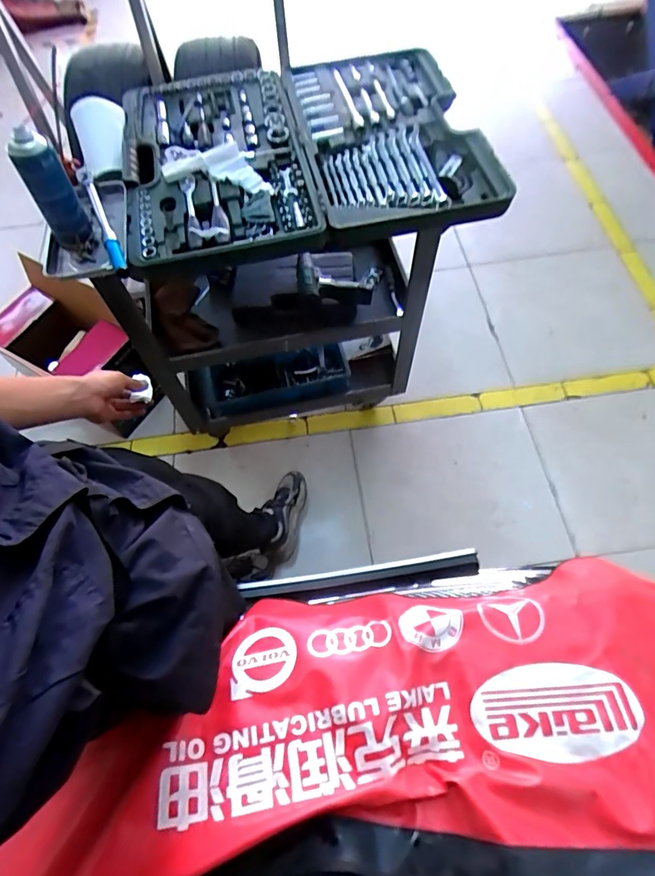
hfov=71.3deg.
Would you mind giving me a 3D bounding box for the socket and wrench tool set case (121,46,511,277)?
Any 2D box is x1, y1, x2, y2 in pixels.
[{"bbox_3d":[-0.040,-0.561,0.881,0.677,0.079,0.553,-9,64,-2],"label":"socket and wrench tool set case"}]

